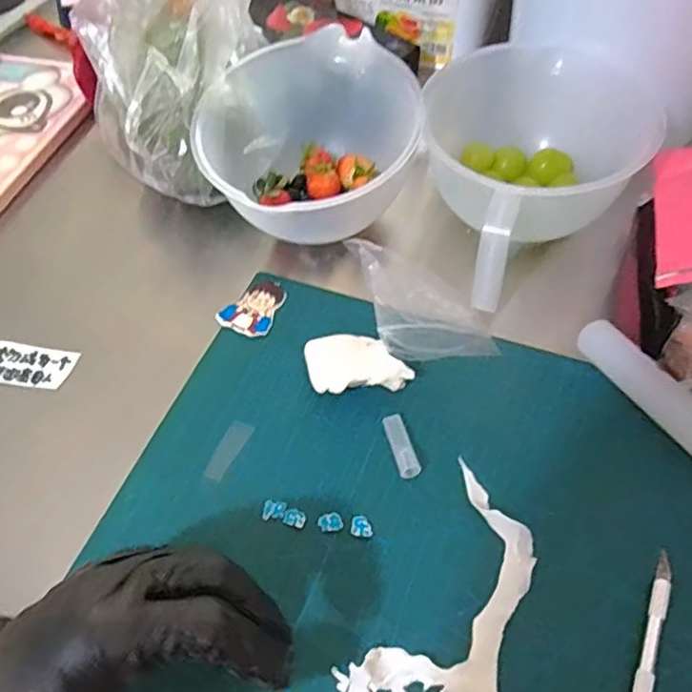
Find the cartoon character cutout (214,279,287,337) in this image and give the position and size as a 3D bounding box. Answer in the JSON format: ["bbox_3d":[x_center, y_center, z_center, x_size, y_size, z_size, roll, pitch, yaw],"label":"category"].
[{"bbox_3d":[-0.065,-0.029,0.450,0.038,0.004,0.050,25,60,19],"label":"cartoon character cutout"}]

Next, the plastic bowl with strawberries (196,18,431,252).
[{"bbox_3d":[-0.033,-0.152,0.459,0.157,0.083,0.132,-26,57,-15],"label":"plastic bowl with strawberries"}]

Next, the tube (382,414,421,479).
[{"bbox_3d":[0.034,0.061,0.376,0.013,0.009,0.041,-14,55,-7],"label":"tube"}]

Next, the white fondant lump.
[{"bbox_3d":[0.007,0.014,0.406,0.065,0.020,0.041,-8,55,-3],"label":"white fondant lump"}]

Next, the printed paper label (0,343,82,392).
[{"bbox_3d":[-0.236,0.013,0.439,0.085,0.008,0.035,6,55,7],"label":"printed paper label"}]

